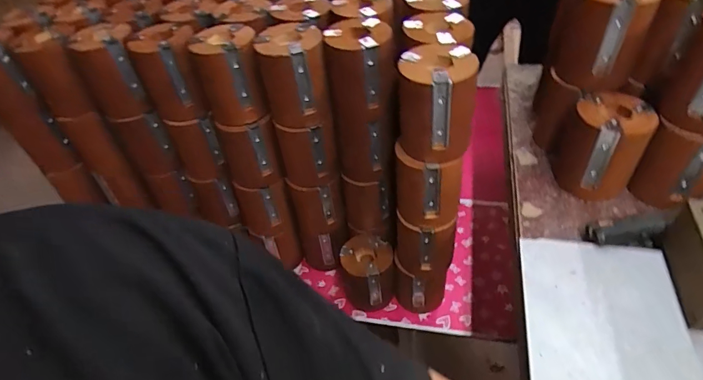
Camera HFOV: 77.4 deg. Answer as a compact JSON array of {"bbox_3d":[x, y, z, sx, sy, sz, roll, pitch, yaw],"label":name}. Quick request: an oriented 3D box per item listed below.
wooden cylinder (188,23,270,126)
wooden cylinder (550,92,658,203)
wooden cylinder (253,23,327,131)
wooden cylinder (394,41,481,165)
[{"bbox_3d":[-0.151,-0.145,0.558,0.076,0.099,0.083,-11,44,-4],"label":"wooden cylinder"},{"bbox_3d":[0.287,-0.050,0.509,0.083,0.099,0.083,21,52,25],"label":"wooden cylinder"},{"bbox_3d":[-0.067,-0.142,0.543,0.080,0.102,0.076,-7,44,1],"label":"wooden cylinder"},{"bbox_3d":[0.090,-0.093,0.473,0.076,0.100,0.076,-2,44,5],"label":"wooden cylinder"}]

